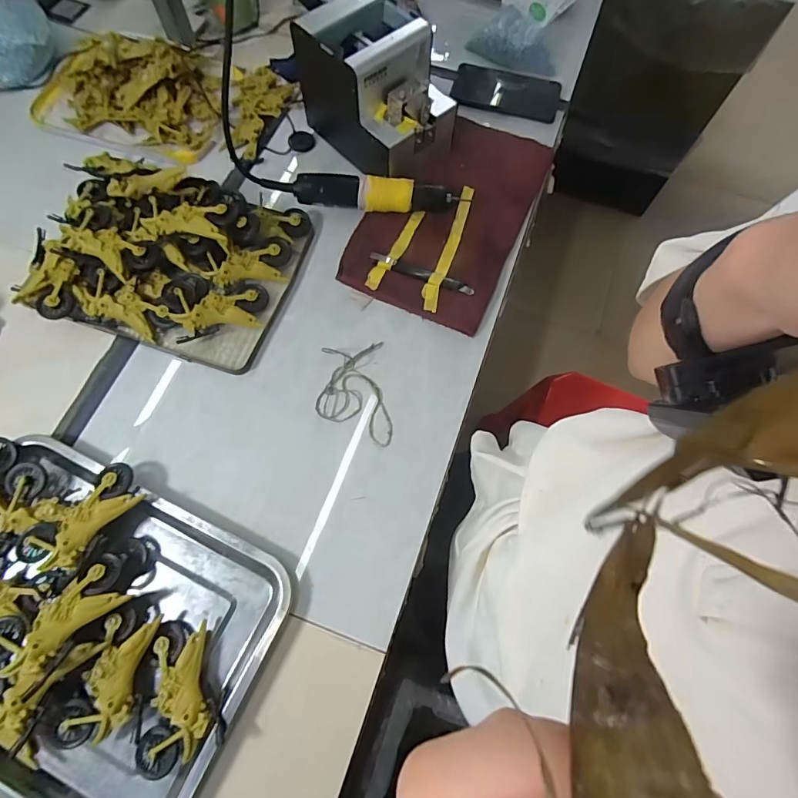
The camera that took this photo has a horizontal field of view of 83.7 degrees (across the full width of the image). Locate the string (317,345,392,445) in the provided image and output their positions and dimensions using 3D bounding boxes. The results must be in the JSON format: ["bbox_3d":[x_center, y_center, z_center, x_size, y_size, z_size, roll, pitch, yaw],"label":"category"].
[{"bbox_3d":[-0.055,-0.006,0.526,0.084,0.011,0.129,-5,71,-4],"label":"string"}]

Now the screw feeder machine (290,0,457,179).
[{"bbox_3d":[-0.027,-0.411,0.596,0.123,0.139,0.181,-41,77,-14],"label":"screw feeder machine"}]

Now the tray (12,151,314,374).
[{"bbox_3d":[-0.288,-0.190,0.551,0.301,0.073,0.247,16,71,4],"label":"tray"}]

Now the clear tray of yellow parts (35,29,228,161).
[{"bbox_3d":[-0.386,-0.463,0.648,0.270,0.049,0.202,14,71,3],"label":"clear tray of yellow parts"}]

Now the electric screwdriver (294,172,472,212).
[{"bbox_3d":[-0.027,-0.275,0.596,0.212,0.050,0.032,-4,71,-3],"label":"electric screwdriver"}]

